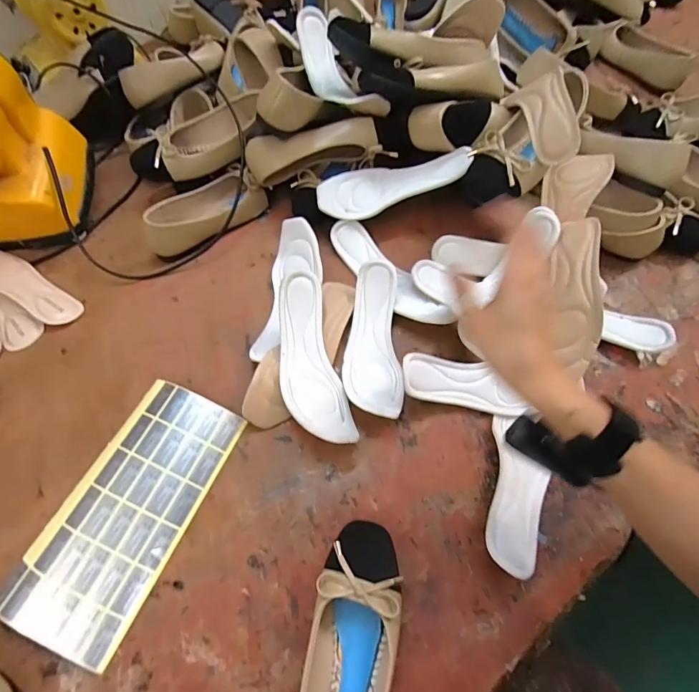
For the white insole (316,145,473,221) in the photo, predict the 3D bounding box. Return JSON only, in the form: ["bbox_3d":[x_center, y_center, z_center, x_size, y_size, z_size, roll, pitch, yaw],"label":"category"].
[{"bbox_3d":[0.061,-0.231,0.561,0.207,0.049,0.076,-10,62,16],"label":"white insole"}]

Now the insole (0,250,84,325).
[{"bbox_3d":[-0.454,-0.091,0.540,0.215,0.019,0.066,24,65,11],"label":"insole"}]

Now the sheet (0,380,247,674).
[{"bbox_3d":[-0.223,0.162,0.412,0.118,0.018,0.252,23,65,10],"label":"sheet"}]

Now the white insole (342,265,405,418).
[{"bbox_3d":[0.027,-0.005,0.488,0.068,0.048,0.192,-2,63,-2],"label":"white insole"}]

